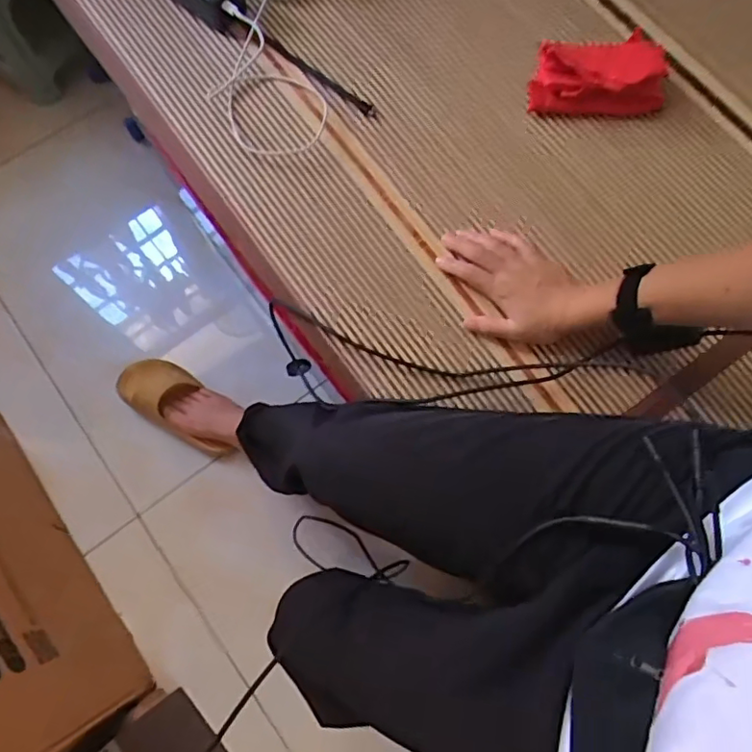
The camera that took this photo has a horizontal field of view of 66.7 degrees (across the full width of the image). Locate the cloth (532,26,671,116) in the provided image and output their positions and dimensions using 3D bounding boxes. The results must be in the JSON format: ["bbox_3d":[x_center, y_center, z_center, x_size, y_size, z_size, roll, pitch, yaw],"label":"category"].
[{"bbox_3d":[0.255,-0.344,0.660,0.154,0.053,0.077,-6,75,-2],"label":"cloth"}]

